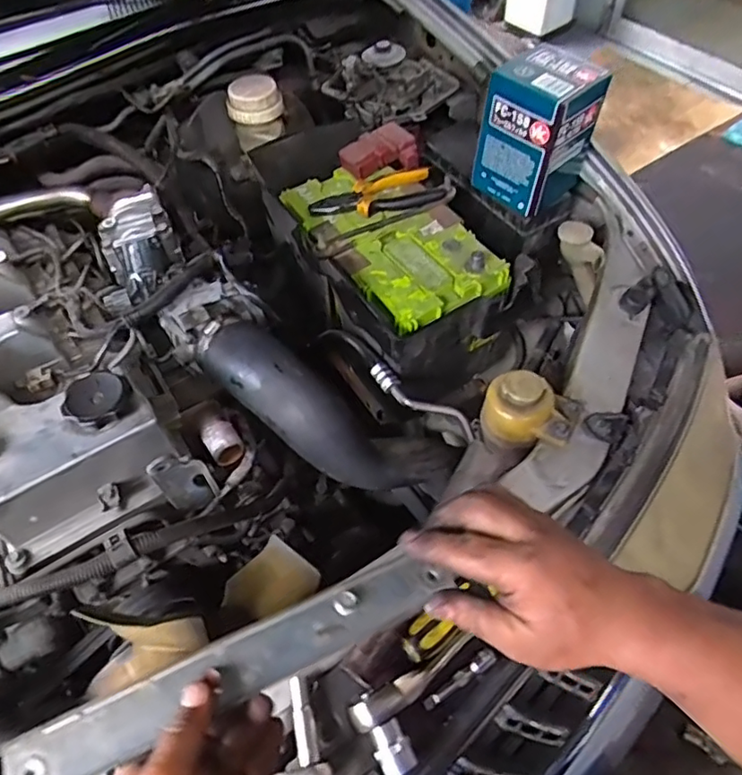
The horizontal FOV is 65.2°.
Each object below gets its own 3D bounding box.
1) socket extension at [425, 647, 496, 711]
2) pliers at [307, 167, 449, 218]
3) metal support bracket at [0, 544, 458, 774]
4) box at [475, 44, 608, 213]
[{"bbox_3d":[0.079,0.257,0.509,0.073,0.009,0.013,-32,60,-18],"label":"socket extension"},{"bbox_3d":[0.005,-0.252,0.765,0.170,0.022,0.059,-13,56,-7],"label":"pliers"},{"bbox_3d":[-0.087,0.182,0.382,0.285,0.012,0.041,-22,58,-15],"label":"metal support bracket"},{"bbox_3d":[0.209,-0.320,0.723,0.111,0.158,0.103,37,64,23],"label":"box"}]

